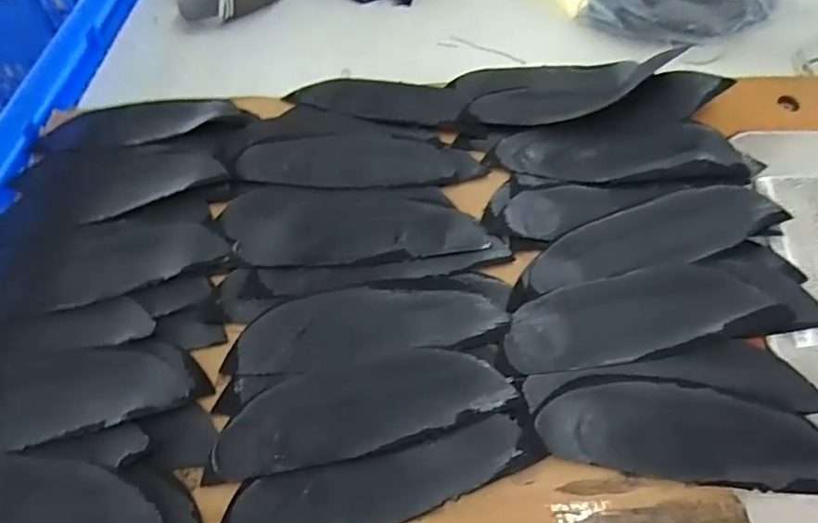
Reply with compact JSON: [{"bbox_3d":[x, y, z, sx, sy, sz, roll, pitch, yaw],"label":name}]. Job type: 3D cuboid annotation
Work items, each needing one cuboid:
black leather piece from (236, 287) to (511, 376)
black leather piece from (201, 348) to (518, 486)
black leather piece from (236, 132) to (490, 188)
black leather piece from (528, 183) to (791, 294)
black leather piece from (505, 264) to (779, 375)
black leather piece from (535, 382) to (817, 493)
[{"bbox_3d":[-0.021,0.031,0.298,0.136,0.004,0.044,-9,56,-4],"label":"black leather piece"},{"bbox_3d":[-0.025,0.069,0.273,0.142,0.004,0.048,-13,57,-6],"label":"black leather piece"},{"bbox_3d":[-0.032,-0.068,0.364,0.152,0.004,0.051,1,56,3],"label":"black leather piece"},{"bbox_3d":[0.135,-0.016,0.313,0.138,0.016,0.040,-13,57,-6],"label":"black leather piece"},{"bbox_3d":[0.117,0.027,0.292,0.132,0.007,0.045,-9,56,-3],"label":"black leather piece"},{"bbox_3d":[0.132,0.080,0.262,0.137,0.006,0.043,6,63,1],"label":"black leather piece"}]

